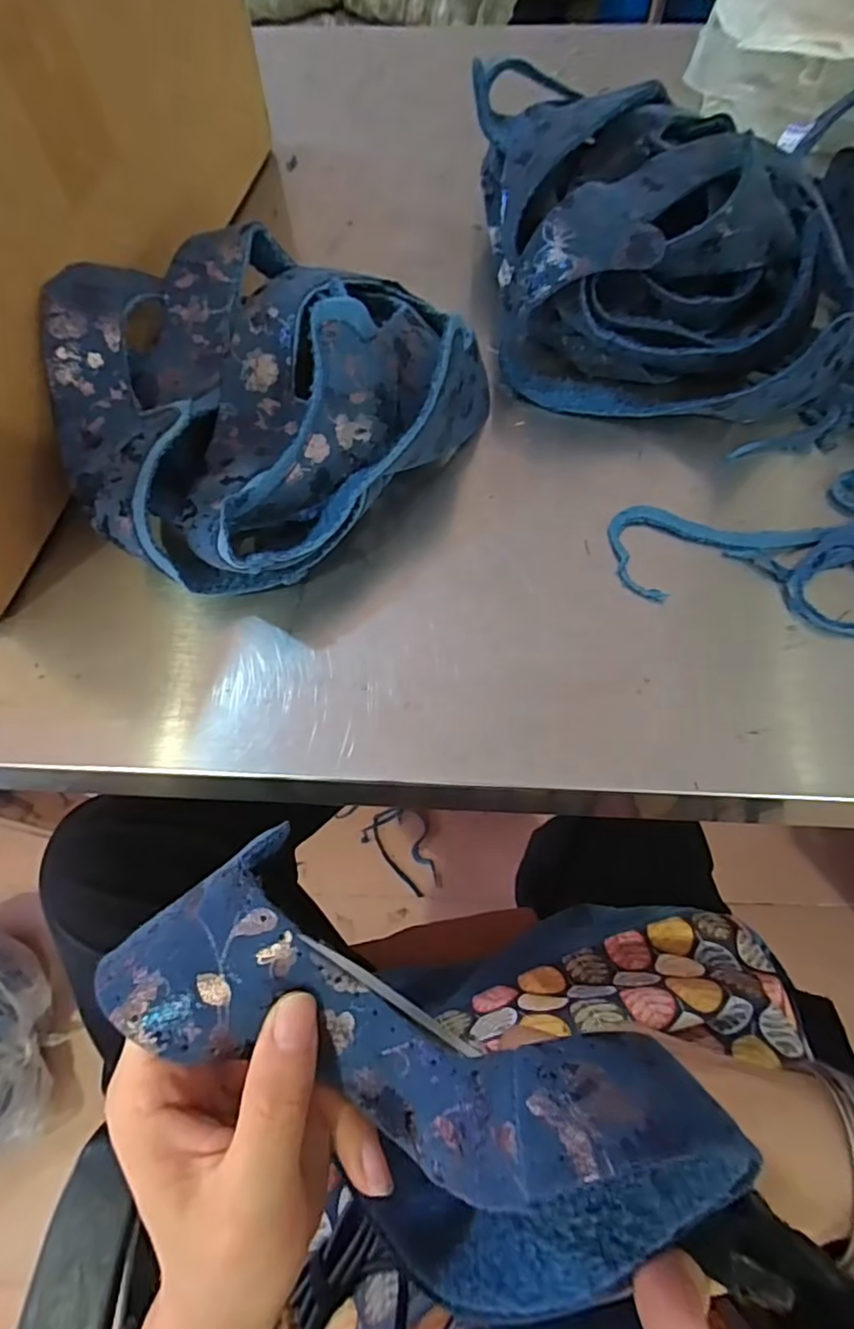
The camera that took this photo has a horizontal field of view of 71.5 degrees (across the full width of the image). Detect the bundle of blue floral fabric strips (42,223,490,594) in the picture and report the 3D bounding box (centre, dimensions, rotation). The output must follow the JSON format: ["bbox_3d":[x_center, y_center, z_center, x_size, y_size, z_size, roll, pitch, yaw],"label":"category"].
[{"bbox_3d":[-0.093,-0.159,0.344,0.198,0.077,0.241,35,71,16],"label":"bundle of blue floral fabric strips"}]

